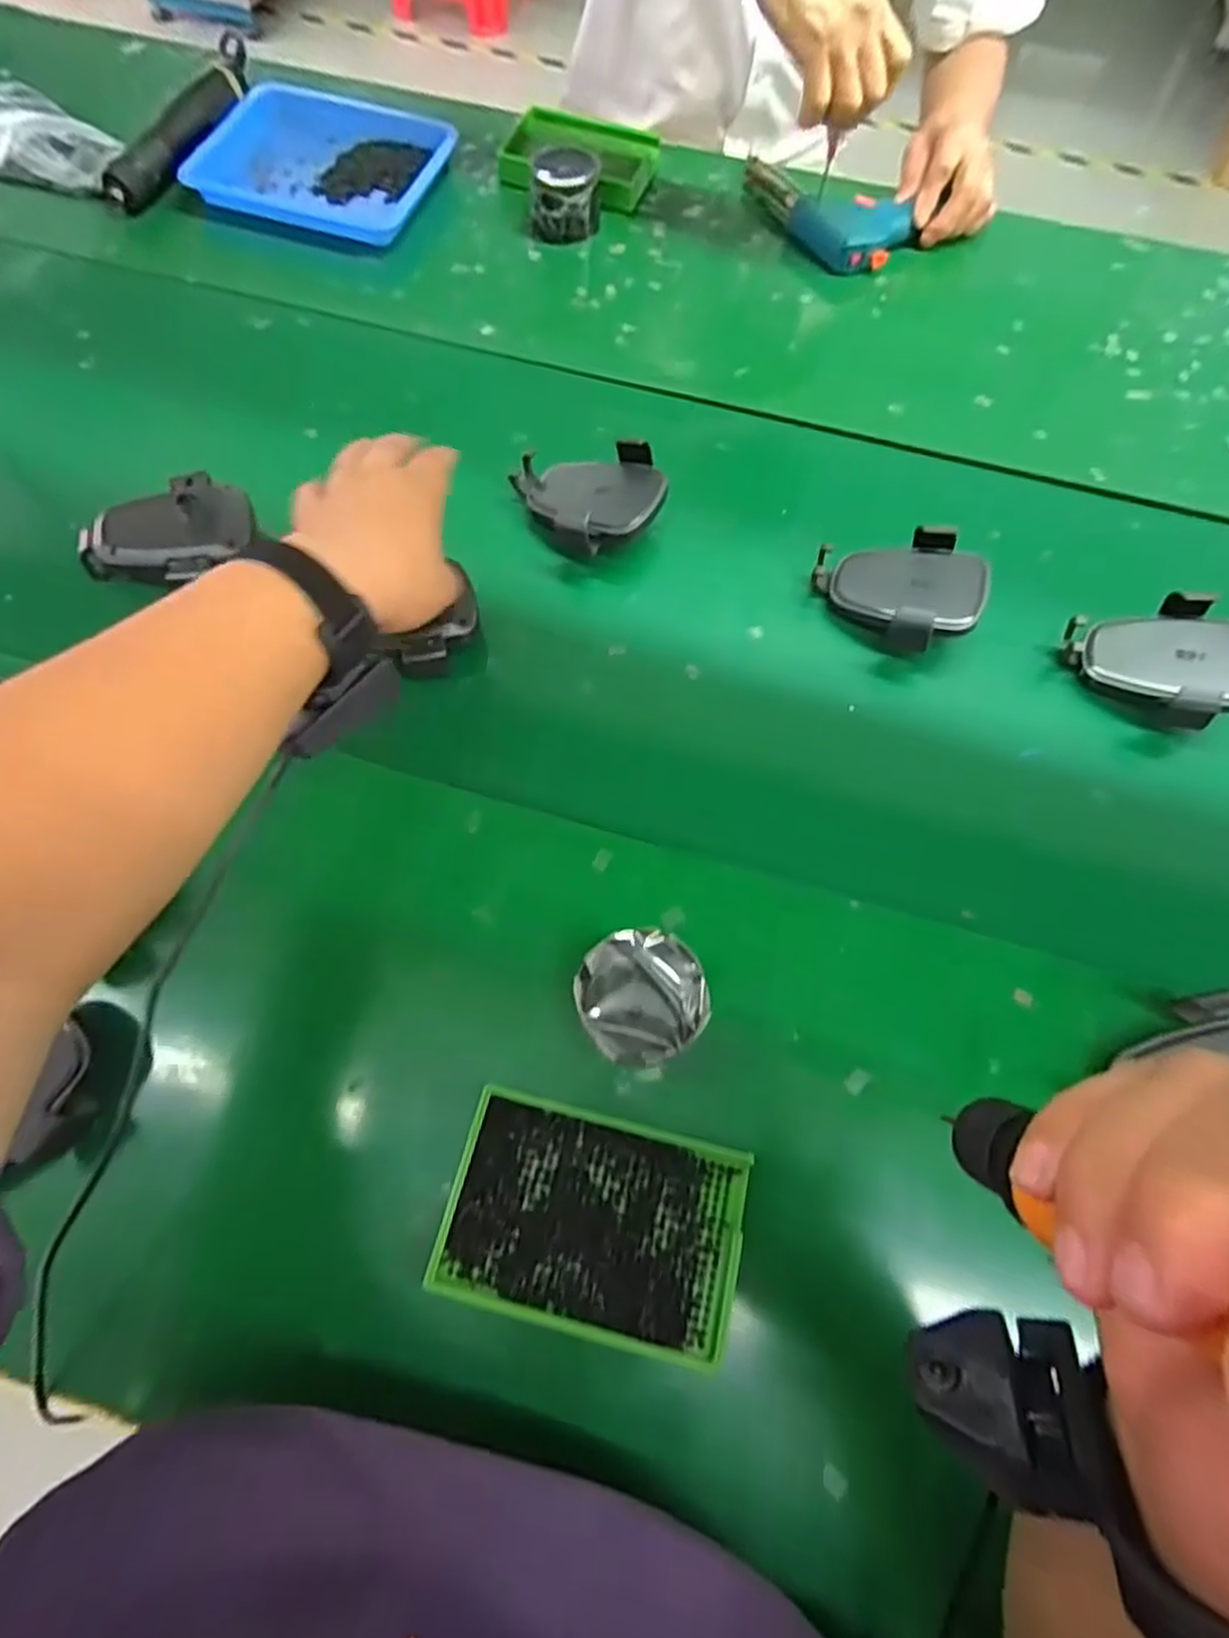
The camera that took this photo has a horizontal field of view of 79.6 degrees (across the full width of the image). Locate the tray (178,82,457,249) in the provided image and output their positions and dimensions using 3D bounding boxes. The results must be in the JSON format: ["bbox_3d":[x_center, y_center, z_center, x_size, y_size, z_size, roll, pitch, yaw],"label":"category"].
[{"bbox_3d":[-0.284,-0.656,0.729,0.235,0.033,0.186,18,69,8],"label":"tray"}]

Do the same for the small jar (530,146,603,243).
[{"bbox_3d":[-0.046,-0.575,0.681,0.066,0.051,0.052,-2,69,-1],"label":"small jar"}]

